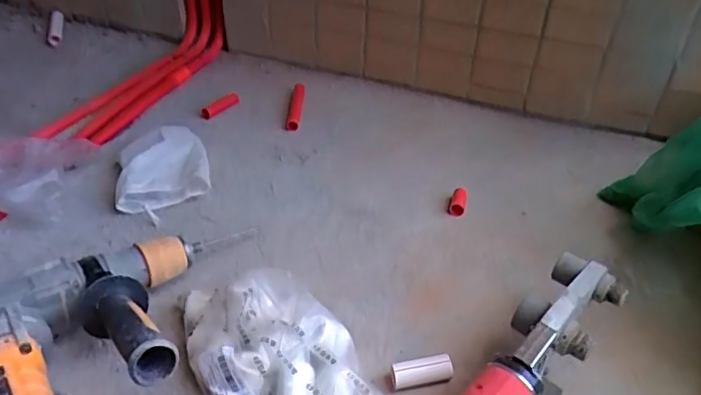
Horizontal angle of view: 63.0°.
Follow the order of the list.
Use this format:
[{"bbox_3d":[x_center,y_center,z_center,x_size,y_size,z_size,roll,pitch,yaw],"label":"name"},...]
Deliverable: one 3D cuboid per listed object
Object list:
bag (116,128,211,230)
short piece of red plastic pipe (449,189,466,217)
[{"bbox_3d":[-0.268,-0.042,0.819,0.125,0.046,0.143,-8,39,-10],"label":"bag"},{"bbox_3d":[0.154,0.006,0.810,0.020,0.018,0.047,12,40,14],"label":"short piece of red plastic pipe"}]

